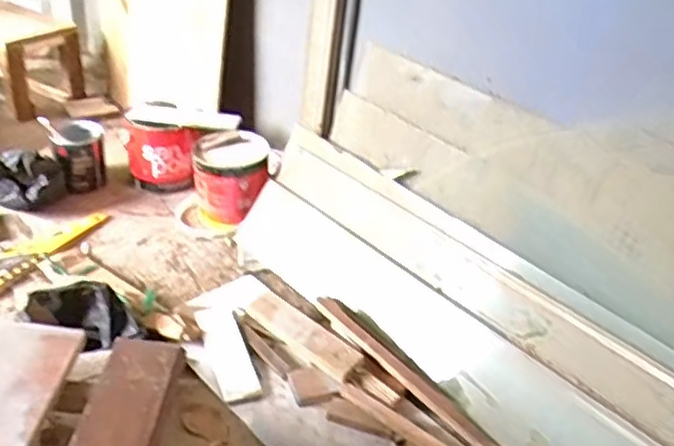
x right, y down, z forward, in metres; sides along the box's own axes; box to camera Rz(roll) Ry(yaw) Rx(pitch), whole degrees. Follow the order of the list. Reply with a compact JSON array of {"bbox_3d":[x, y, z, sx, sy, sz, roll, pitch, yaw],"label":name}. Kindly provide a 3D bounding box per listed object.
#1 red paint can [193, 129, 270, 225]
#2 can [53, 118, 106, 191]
[{"bbox_3d":[-0.214,-0.090,1.350,0.147,0.144,0.127,0,34,-11],"label":"red paint can"},{"bbox_3d":[-0.559,-0.140,1.454,0.100,0.139,0.112,-6,36,-19],"label":"can"}]

